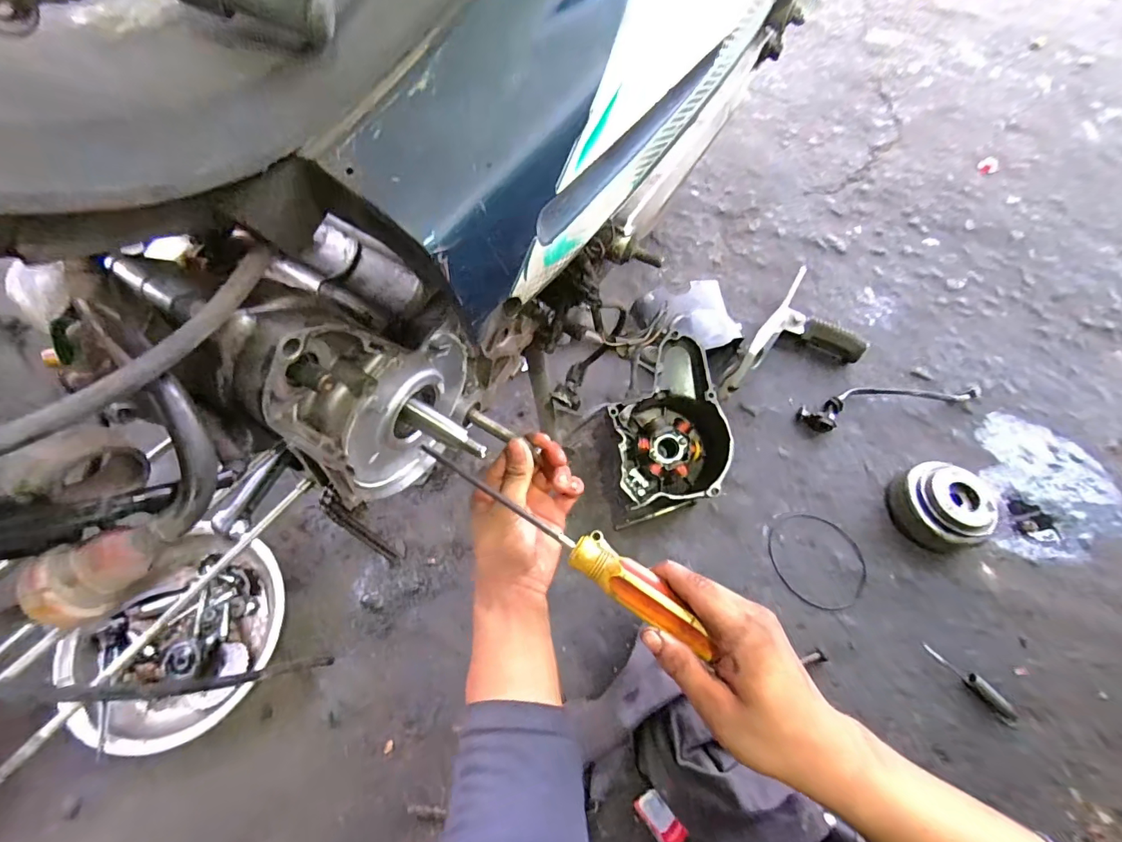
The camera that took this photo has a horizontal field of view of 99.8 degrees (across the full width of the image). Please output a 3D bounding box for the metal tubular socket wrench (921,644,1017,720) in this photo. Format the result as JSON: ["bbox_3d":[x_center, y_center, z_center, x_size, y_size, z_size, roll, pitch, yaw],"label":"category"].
[{"bbox_3d":[0.452,0.288,0.523,0.101,0.012,0.017,40,68,15],"label":"metal tubular socket wrench"}]

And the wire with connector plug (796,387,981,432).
[{"bbox_3d":[0.476,-0.034,0.672,0.298,0.037,0.059,-10,65,-9],"label":"wire with connector plug"}]

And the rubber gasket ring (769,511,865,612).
[{"bbox_3d":[0.311,0.169,0.577,0.105,0.004,0.120,-41,73,-18],"label":"rubber gasket ring"}]

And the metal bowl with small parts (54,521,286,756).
[{"bbox_3d":[-0.397,0.222,0.497,0.192,0.041,0.197,2,64,-3],"label":"metal bowl with small parts"}]

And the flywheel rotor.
[{"bbox_3d":[0.466,0.105,0.583,0.090,0.059,0.103,-25,68,-15],"label":"flywheel rotor"}]

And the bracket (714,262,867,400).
[{"bbox_3d":[0.303,-0.122,0.673,0.257,0.056,0.155,-19,66,-27],"label":"bracket"}]

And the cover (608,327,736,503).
[{"bbox_3d":[0.124,0.014,0.593,0.135,0.116,0.187,-13,66,-10],"label":"cover"}]

